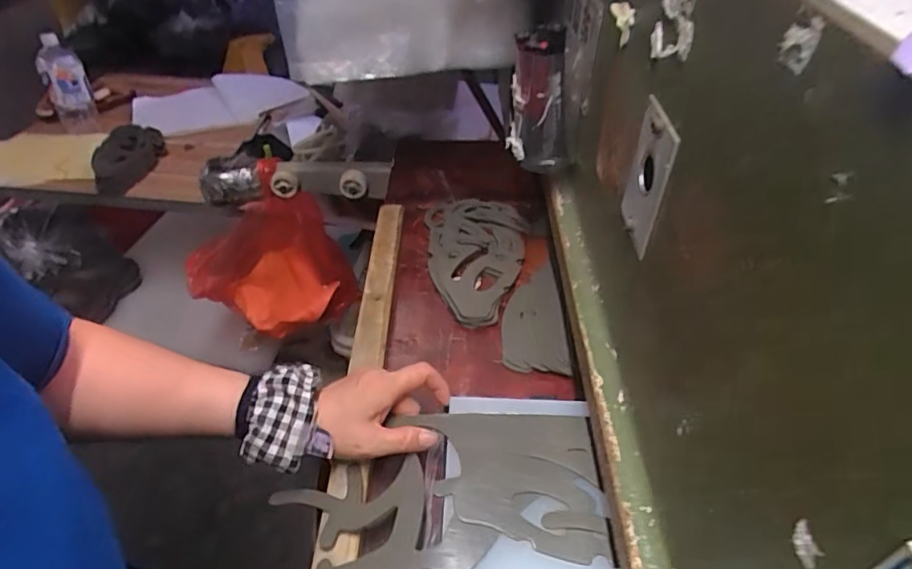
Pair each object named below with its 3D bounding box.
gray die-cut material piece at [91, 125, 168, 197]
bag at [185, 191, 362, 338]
[{"bbox_3d":[-0.709,-0.275,1.188,0.101,0.067,0.192,-2,45,-1],"label":"gray die-cut material piece"},{"bbox_3d":[-0.360,-0.040,1.087,0.292,0.252,0.153,-2,45,-1],"label":"bag"}]

